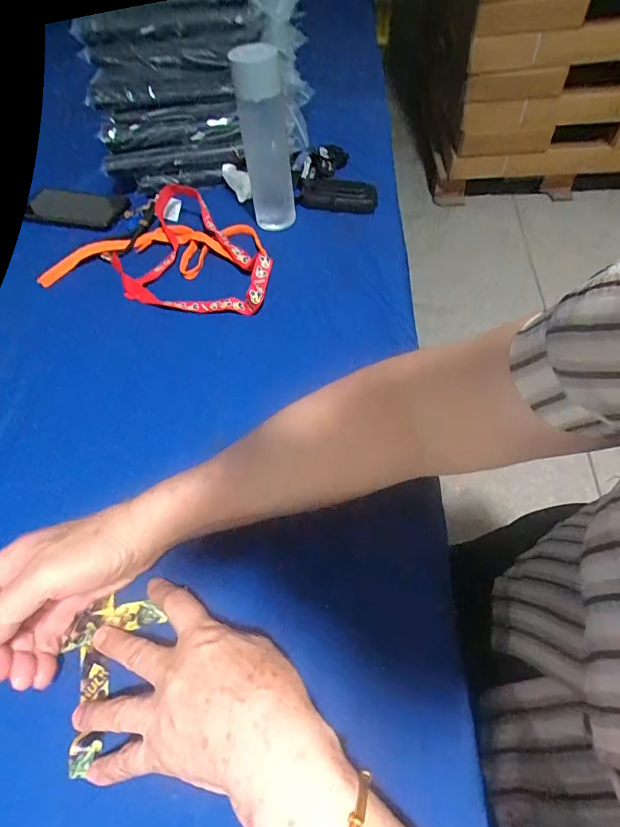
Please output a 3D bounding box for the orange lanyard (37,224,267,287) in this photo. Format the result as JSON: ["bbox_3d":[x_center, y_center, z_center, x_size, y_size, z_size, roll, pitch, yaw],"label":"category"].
[{"bbox_3d":[-0.210,-0.227,0.602,0.293,0.019,0.106,-6,55,0],"label":"orange lanyard"}]

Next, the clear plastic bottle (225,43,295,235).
[{"bbox_3d":[-0.054,-0.337,0.551,0.053,0.186,0.051,-15,56,-6],"label":"clear plastic bottle"}]

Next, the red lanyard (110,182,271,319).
[{"bbox_3d":[-0.145,-0.223,0.584,0.208,0.035,0.204,6,56,8],"label":"red lanyard"}]

